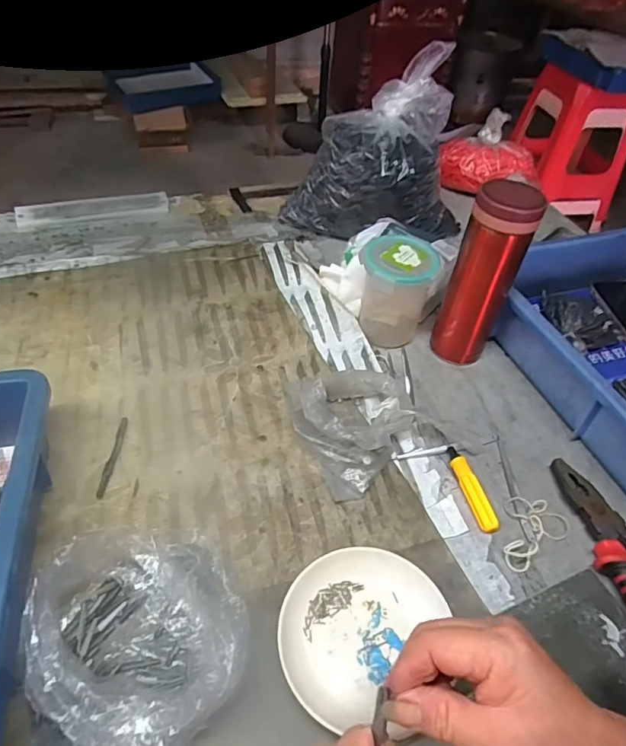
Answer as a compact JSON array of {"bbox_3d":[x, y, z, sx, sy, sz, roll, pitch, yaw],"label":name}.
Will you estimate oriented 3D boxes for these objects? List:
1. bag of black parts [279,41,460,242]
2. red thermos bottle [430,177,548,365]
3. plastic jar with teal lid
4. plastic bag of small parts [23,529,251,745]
[{"bbox_3d":[0.087,-0.279,0.675,0.181,0.207,0.171,38,53,26],"label":"bag of black parts"},{"bbox_3d":[0.171,-0.093,0.516,0.051,0.193,0.053,4,46,-4],"label":"red thermos bottle"},{"bbox_3d":[0.087,-0.082,0.557,0.072,0.105,0.070,4,46,-4],"label":"plastic jar with teal lid"},{"bbox_3d":[-0.111,0.165,0.328,0.130,0.063,0.144,-10,49,-16],"label":"plastic bag of small parts"}]

